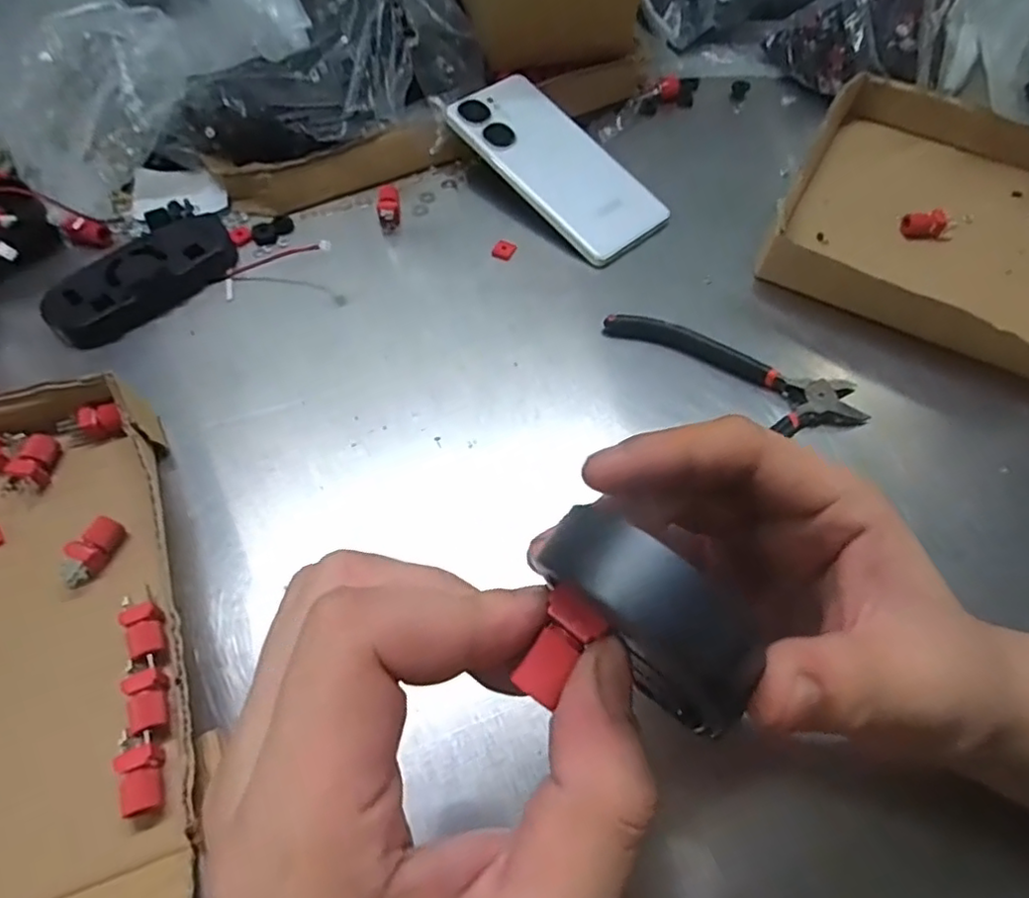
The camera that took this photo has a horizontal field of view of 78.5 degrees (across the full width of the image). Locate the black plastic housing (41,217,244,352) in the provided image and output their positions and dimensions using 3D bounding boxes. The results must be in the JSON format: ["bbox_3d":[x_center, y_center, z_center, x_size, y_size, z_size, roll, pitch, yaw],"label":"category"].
[{"bbox_3d":[-0.225,-0.105,0.385,0.047,0.016,0.114,37,64,19],"label":"black plastic housing"}]

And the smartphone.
[{"bbox_3d":[0.030,-0.199,0.437,0.077,0.008,0.162,-38,77,-21],"label":"smartphone"}]

